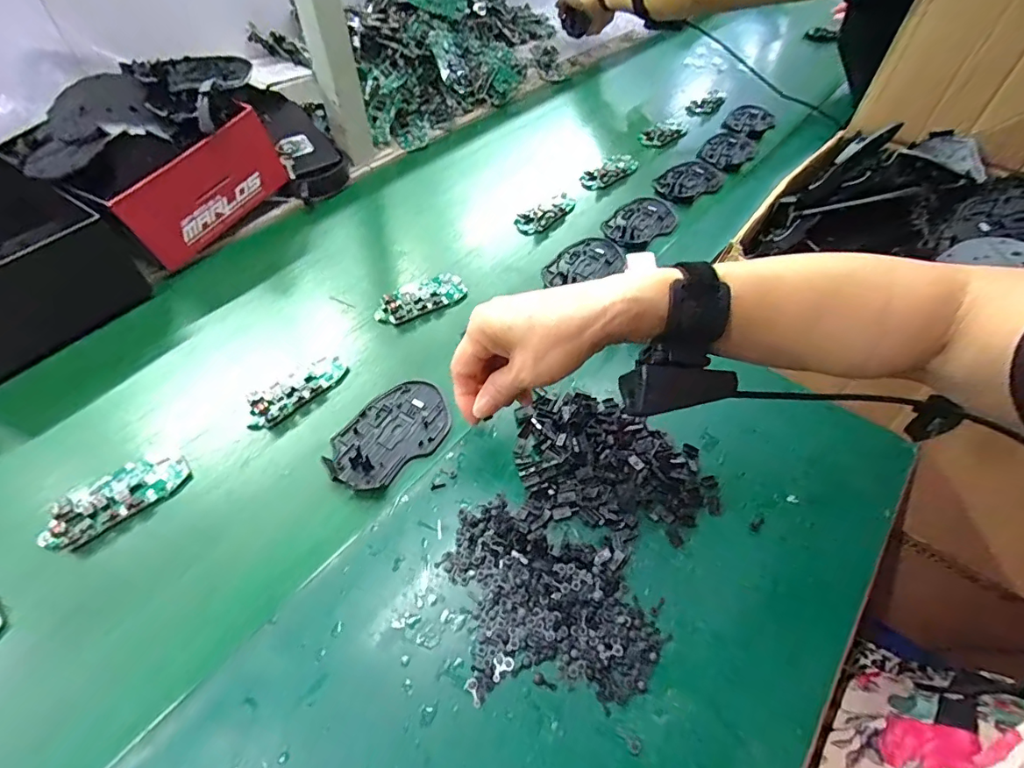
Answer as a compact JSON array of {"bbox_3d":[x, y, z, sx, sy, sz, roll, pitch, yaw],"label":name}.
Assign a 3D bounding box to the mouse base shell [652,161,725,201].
[{"bbox_3d":[0.252,-0.292,0.703,0.119,0.010,0.072,-26,56,-20],"label":"mouse base shell"}]

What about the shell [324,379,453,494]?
[{"bbox_3d":[-0.102,0.040,0.411,0.110,0.009,0.073,-36,60,-26],"label":"shell"}]

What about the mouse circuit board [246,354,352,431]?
[{"bbox_3d":[-0.193,0.005,0.439,0.092,0.010,0.041,-37,60,-26],"label":"mouse circuit board"}]

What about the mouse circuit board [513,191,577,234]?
[{"bbox_3d":[0.043,-0.223,0.634,0.045,0.023,0.092,29,57,21],"label":"mouse circuit board"}]

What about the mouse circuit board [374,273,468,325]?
[{"bbox_3d":[-0.098,-0.092,0.521,0.099,0.013,0.049,-28,57,-21],"label":"mouse circuit board"}]

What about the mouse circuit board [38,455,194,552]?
[{"bbox_3d":[-0.301,0.084,0.373,0.096,0.010,0.050,-35,60,-25],"label":"mouse circuit board"}]

